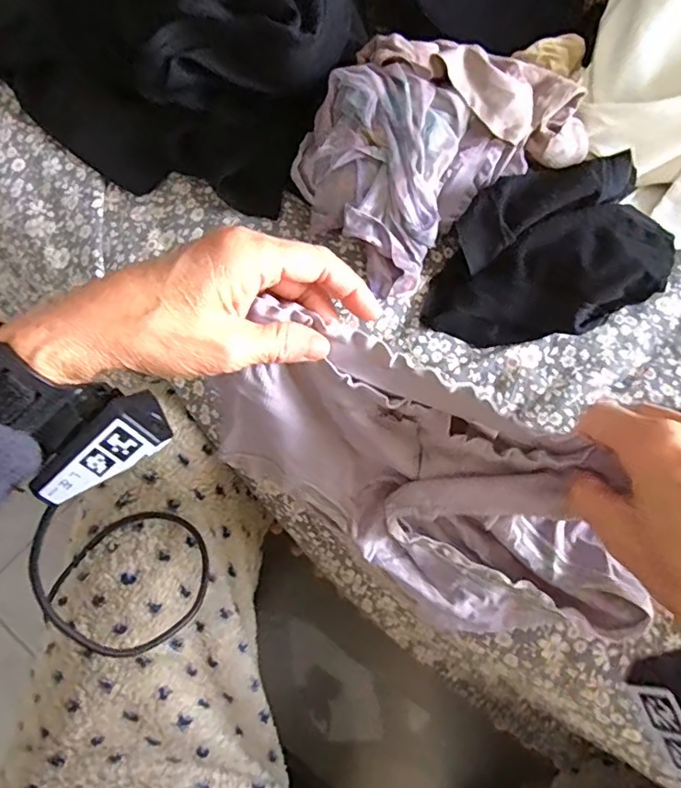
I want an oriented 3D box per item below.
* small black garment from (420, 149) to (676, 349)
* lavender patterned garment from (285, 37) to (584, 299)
[{"bbox_3d":[0.152,-0.103,0.419,0.172,0.063,0.114,-6,64,-6],"label":"small black garment"},{"bbox_3d":[0.070,-0.198,0.428,0.199,0.093,0.152,-33,69,-18],"label":"lavender patterned garment"}]

